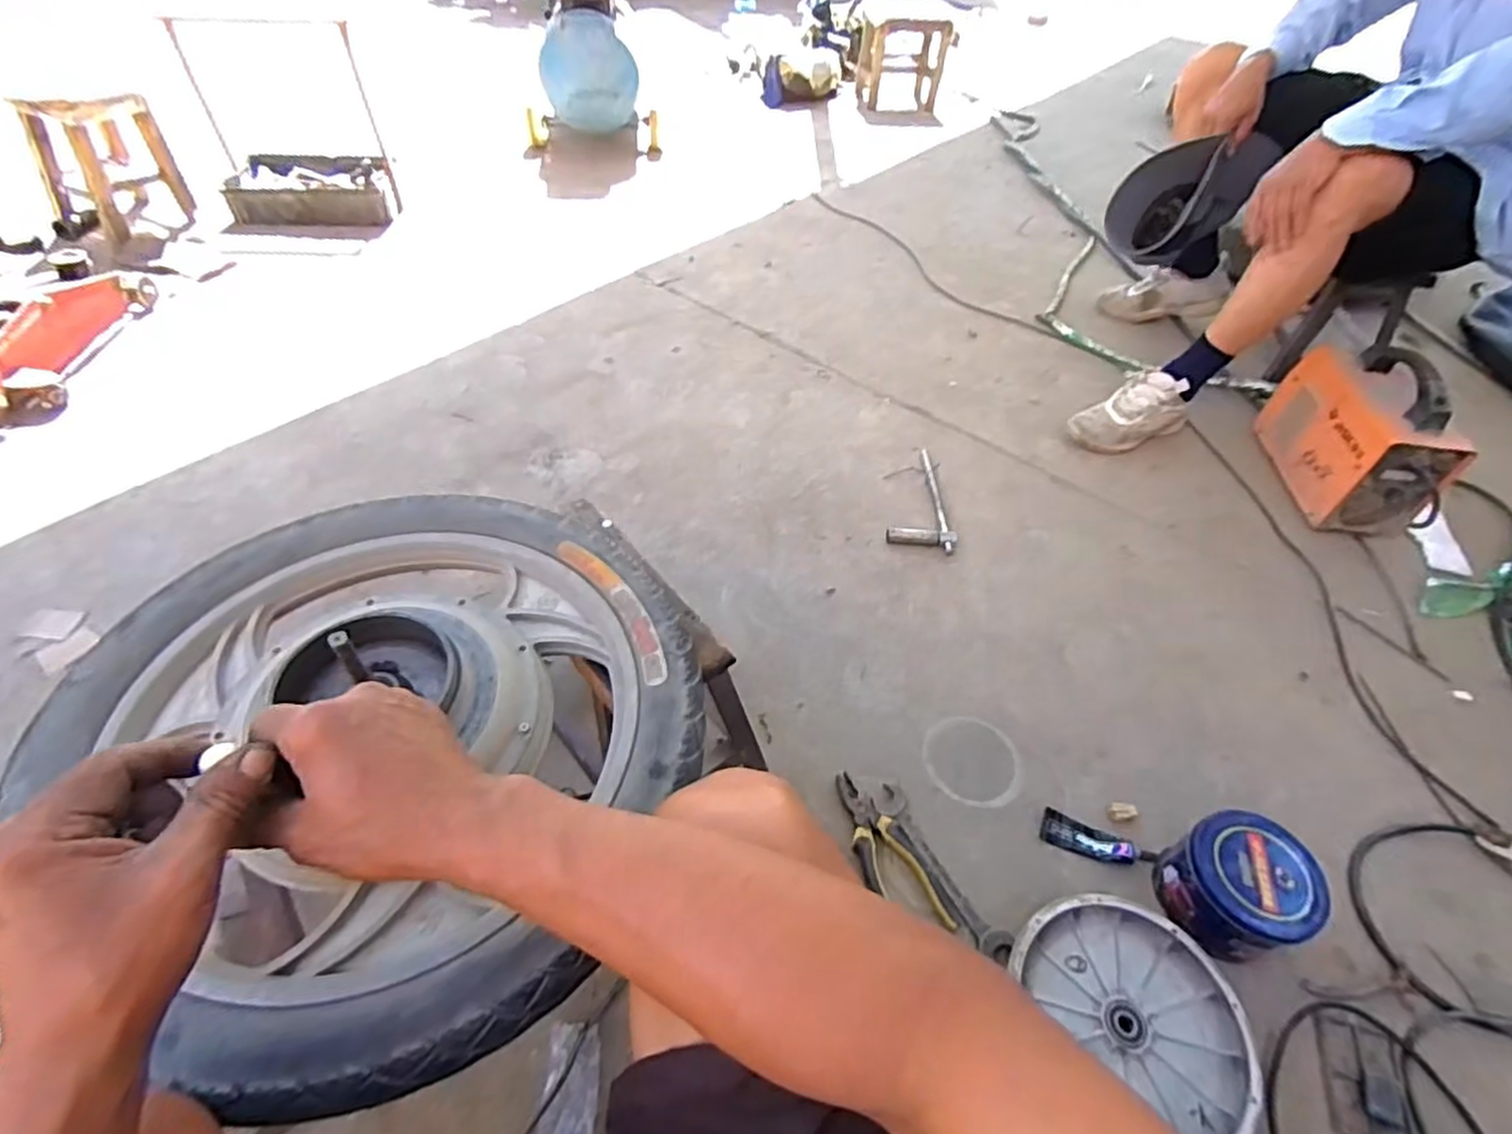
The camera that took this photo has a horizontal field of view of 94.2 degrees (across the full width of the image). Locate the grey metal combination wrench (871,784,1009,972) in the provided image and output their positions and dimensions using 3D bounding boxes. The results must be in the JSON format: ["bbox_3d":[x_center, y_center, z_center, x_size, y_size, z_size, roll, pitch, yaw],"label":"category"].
[{"bbox_3d":[0.202,0.332,0.772,0.039,0.014,0.206,-23,55,-21],"label":"grey metal combination wrench"}]

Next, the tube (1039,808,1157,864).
[{"bbox_3d":[0.385,0.312,0.795,0.116,0.014,0.039,21,51,14],"label":"tube"}]

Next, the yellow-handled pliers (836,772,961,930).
[{"bbox_3d":[0.141,0.316,0.778,0.071,0.012,0.191,-26,56,-23],"label":"yellow-handled pliers"}]

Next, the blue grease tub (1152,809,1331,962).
[{"bbox_3d":[0.498,0.328,0.728,0.134,0.079,0.122,-16,52,-16],"label":"blue grease tub"}]

